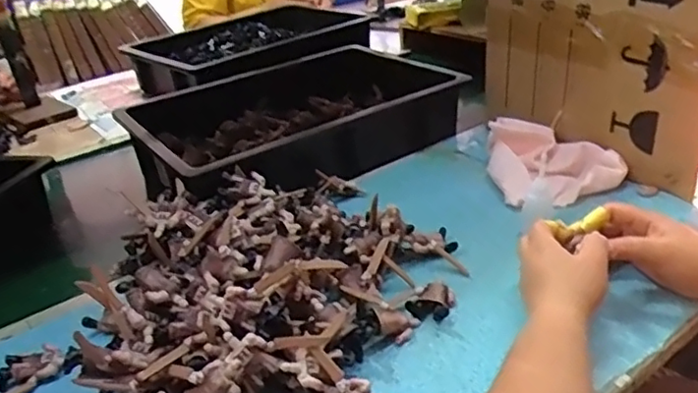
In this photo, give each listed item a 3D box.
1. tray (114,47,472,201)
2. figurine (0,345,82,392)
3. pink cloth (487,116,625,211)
[{"bbox_3d":[-0.085,-0.115,0.948,0.424,0.084,0.380,-22,32,-30],"label":"tray"},{"bbox_3d":[-0.287,0.157,0.573,0.077,0.023,0.041,-22,32,-30],"label":"figurine"},{"bbox_3d":[0.246,-0.045,0.797,0.151,0.072,0.147,-10,28,-9],"label":"pink cloth"}]

